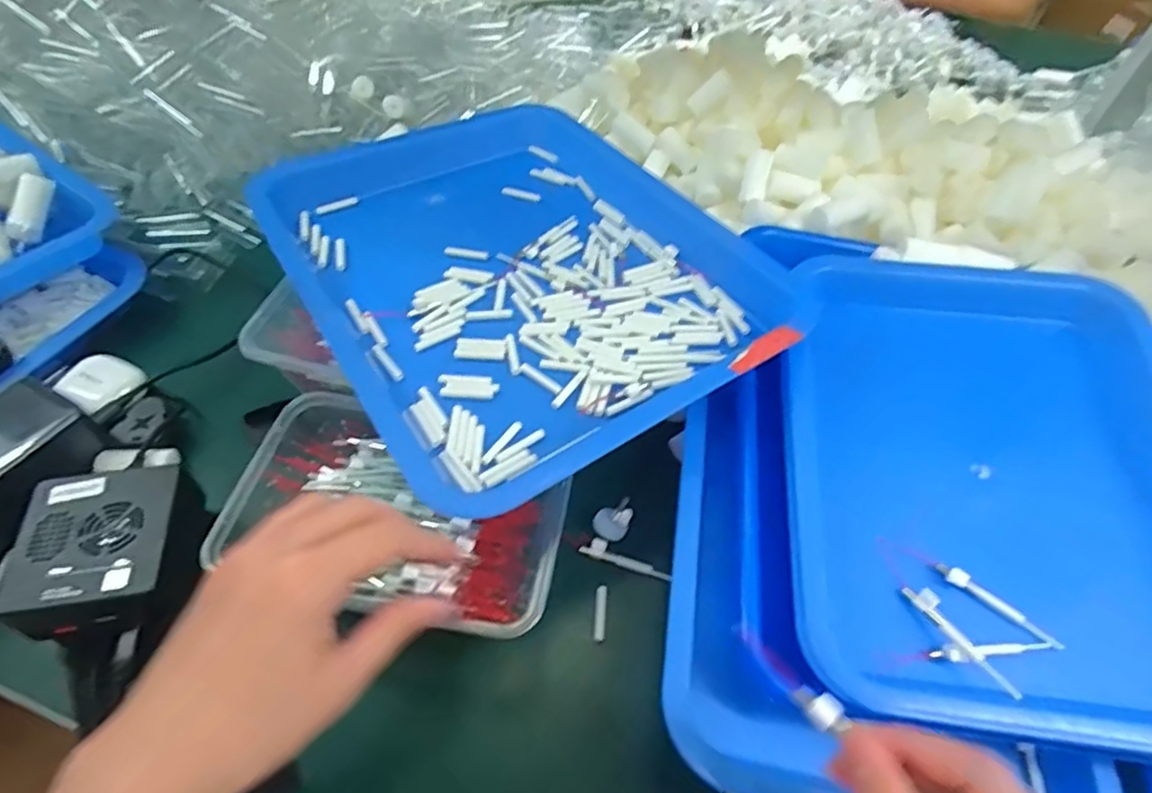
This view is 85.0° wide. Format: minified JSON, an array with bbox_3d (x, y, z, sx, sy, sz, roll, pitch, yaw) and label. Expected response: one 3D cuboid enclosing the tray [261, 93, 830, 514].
[{"bbox_3d":[-0.031,-0.097,0.424,0.278,0.035,0.324,-26,58,-22],"label":"tray"}]

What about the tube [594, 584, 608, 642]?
[{"bbox_3d":[0.014,0.125,0.362,0.006,0.004,0.031,6,52,1],"label":"tube"}]

